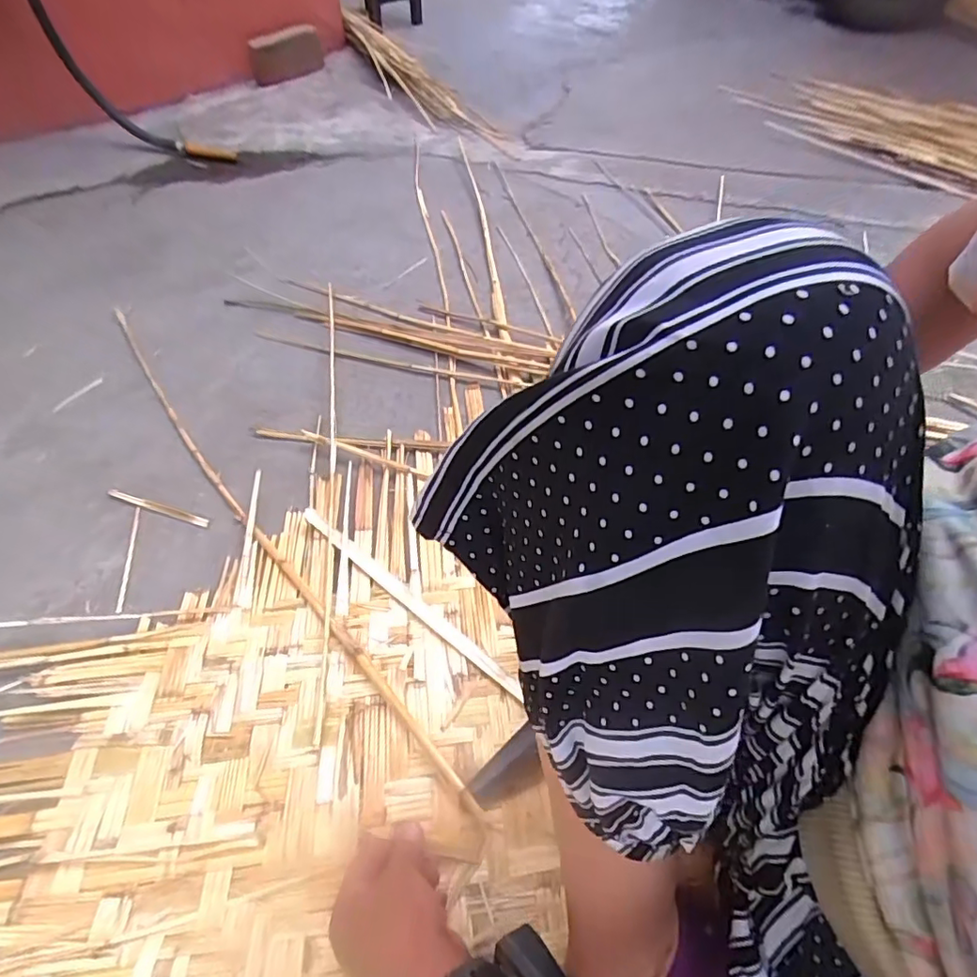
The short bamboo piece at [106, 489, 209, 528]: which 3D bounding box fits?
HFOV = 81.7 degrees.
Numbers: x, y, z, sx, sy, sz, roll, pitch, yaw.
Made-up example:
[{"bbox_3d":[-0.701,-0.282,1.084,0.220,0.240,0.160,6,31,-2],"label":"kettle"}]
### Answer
[{"bbox_3d":[-0.414,0.023,0.707,0.146,0.008,0.014,14,51,13],"label":"short bamboo piece"}]

